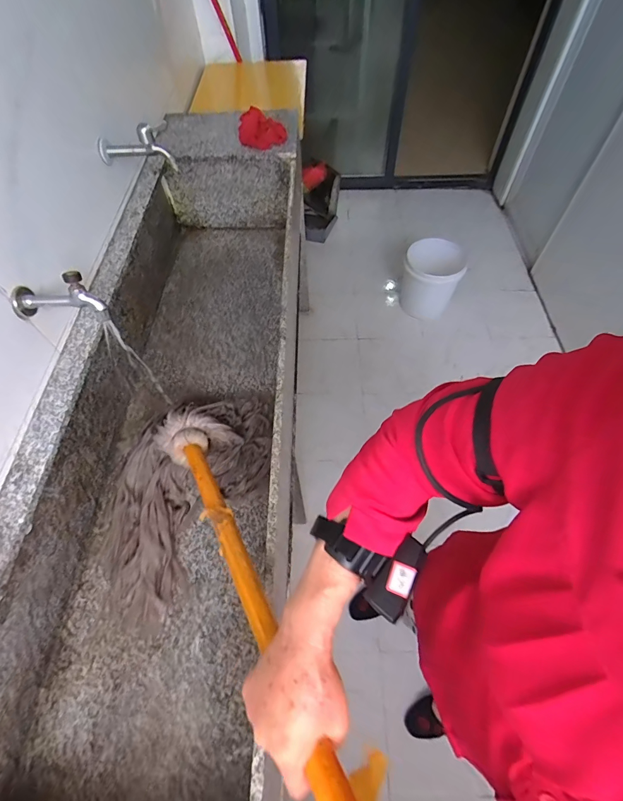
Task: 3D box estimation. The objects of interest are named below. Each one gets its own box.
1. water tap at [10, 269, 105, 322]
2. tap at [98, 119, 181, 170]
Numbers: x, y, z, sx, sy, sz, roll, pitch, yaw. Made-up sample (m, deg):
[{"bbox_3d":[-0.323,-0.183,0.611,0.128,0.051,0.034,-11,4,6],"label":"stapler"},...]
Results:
[{"bbox_3d":[-0.386,-0.162,0.570,0.125,0.055,0.040,-7,59,-3],"label":"water tap"},{"bbox_3d":[-0.370,-0.542,0.791,0.170,0.071,0.046,11,59,8],"label":"tap"}]

